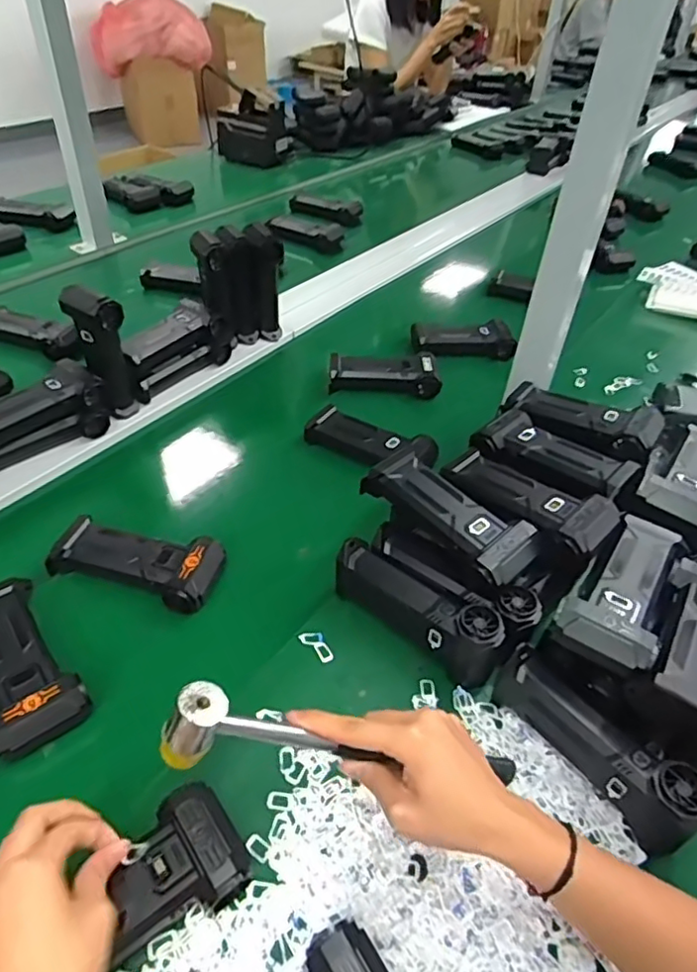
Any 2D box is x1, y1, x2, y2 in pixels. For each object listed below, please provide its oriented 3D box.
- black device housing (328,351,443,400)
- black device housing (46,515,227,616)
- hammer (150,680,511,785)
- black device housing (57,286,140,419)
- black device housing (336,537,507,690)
[{"bbox_3d":[0.057,-0.155,0.841,0.159,0.040,0.055,1,44,-4],"label":"black device housing"},{"bbox_3d":[-0.204,0.071,0.580,0.159,0.034,0.068,12,44,8],"label":"black device housing"},{"bbox_3d":[-0.003,0.167,0.387,0.225,0.047,0.032,13,42,-12],"label":"hammer"},{"bbox_3d":[-0.290,-0.160,0.714,0.052,0.144,0.062,-26,51,-28],"label":"black device housing"},{"bbox_3d":[0.060,0.104,0.524,0.158,0.066,0.047,32,50,26],"label":"black device housing"}]

